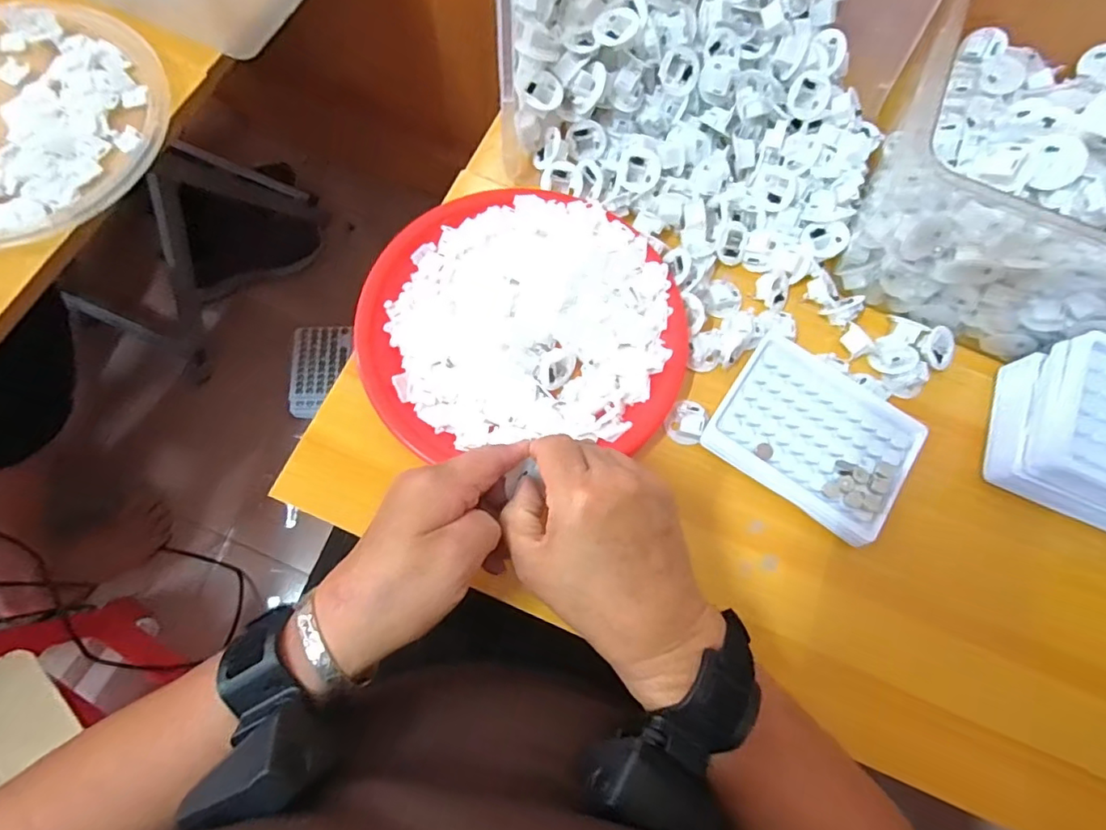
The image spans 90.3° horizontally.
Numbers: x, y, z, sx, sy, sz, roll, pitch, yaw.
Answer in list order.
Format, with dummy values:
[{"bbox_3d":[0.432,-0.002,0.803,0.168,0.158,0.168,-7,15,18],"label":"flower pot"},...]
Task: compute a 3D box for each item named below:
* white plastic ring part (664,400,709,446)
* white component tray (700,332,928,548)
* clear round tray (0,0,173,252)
[{"bbox_3d":[0.096,0.004,0.396,0.026,0.012,0.031,19,77,4],"label":"white plastic ring part"},{"bbox_3d":[0.184,0.011,0.384,0.128,0.015,0.103,34,79,7],"label":"white component tray"},{"bbox_3d":[-0.426,-0.230,0.431,0.221,0.017,0.220,0,77,0],"label":"clear round tray"}]

